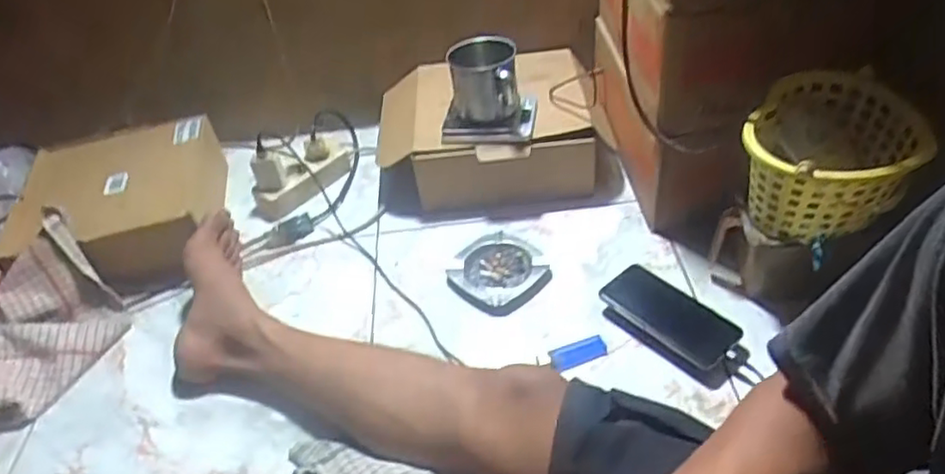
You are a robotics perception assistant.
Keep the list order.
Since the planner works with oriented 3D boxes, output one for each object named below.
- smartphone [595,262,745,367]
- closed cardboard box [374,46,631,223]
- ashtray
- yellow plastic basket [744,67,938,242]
[{"bbox_3d":[0.229,0.087,0.784,0.074,0.012,0.152,-37,54,-23],"label":"smartphone"},{"bbox_3d":[0.030,-0.161,1.034,0.354,0.120,0.259,-8,42,0],"label":"closed cardboard box"},{"bbox_3d":[0.033,0.044,0.884,0.110,0.028,0.127,-34,49,-26],"label":"ashtray"},{"bbox_3d":[0.388,-0.080,0.725,0.154,0.118,0.189,26,52,31],"label":"yellow plastic basket"}]

